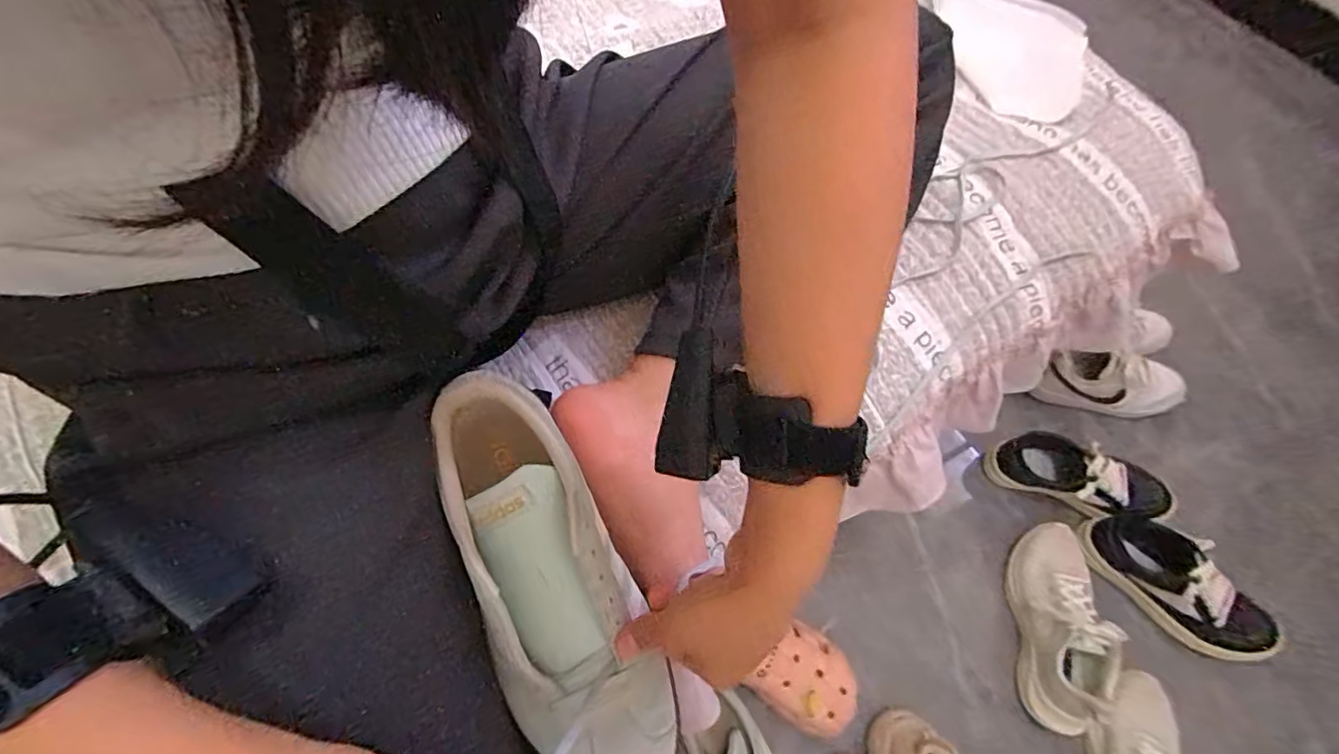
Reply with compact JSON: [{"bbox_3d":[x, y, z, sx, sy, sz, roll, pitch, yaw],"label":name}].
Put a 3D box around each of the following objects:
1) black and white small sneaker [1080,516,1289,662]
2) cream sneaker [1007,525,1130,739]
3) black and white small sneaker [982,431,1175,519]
[{"bbox_3d":[0.699,0.281,0.777,0.245,0.077,0.094,40,69,15],"label":"black and white small sneaker"},{"bbox_3d":[0.502,0.311,0.739,0.091,0.092,0.254,14,65,3],"label":"cream sneaker"},{"bbox_3d":[0.611,0.144,0.837,0.254,0.101,0.094,15,65,4],"label":"black and white small sneaker"}]

